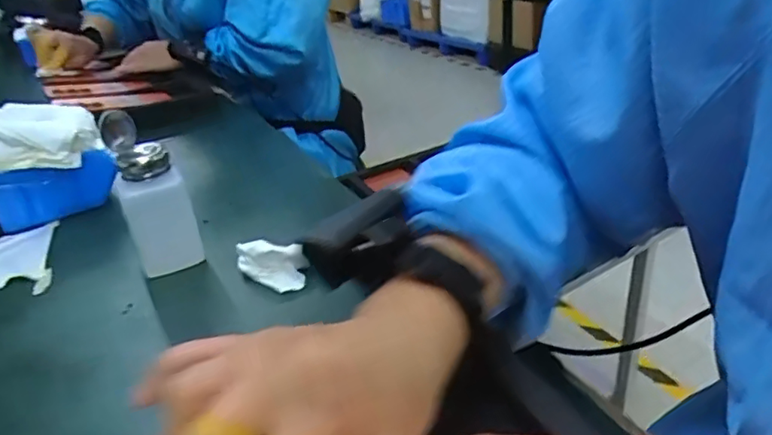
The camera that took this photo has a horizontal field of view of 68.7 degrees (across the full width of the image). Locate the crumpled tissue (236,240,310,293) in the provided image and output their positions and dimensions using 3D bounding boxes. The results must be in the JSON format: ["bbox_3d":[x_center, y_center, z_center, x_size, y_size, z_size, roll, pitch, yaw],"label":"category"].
[{"bbox_3d":[-0.094,0.040,0.459,0.056,0.030,0.038,-7,30,1],"label":"crumpled tissue"}]

